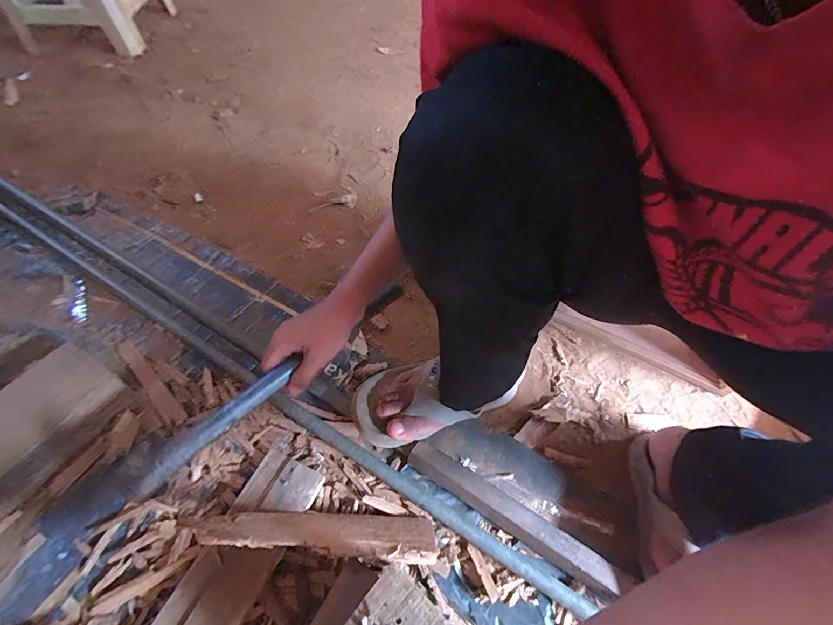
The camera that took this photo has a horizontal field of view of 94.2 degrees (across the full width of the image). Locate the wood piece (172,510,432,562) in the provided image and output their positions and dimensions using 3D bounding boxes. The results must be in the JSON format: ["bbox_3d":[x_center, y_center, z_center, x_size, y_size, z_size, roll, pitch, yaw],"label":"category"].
[{"bbox_3d":[-0.123,0.269,0.469,0.293,0.072,0.027,5,96,-3],"label":"wood piece"}]

